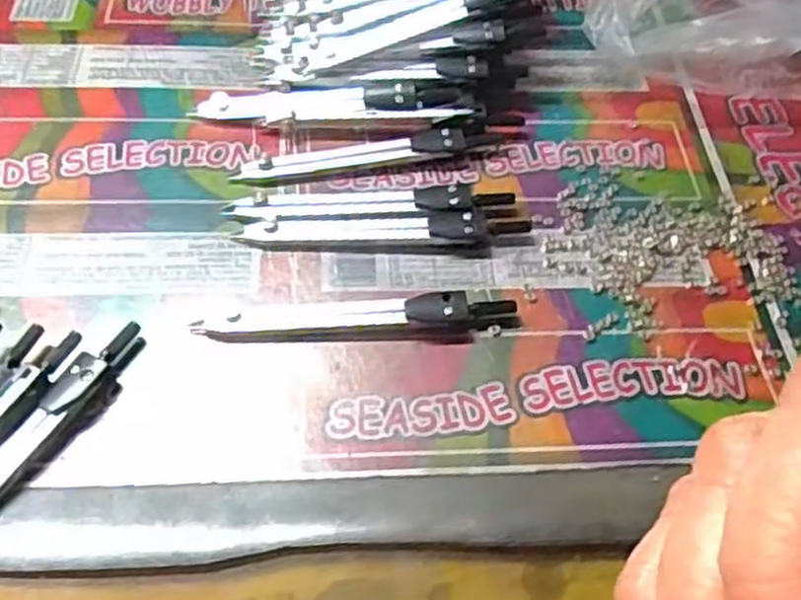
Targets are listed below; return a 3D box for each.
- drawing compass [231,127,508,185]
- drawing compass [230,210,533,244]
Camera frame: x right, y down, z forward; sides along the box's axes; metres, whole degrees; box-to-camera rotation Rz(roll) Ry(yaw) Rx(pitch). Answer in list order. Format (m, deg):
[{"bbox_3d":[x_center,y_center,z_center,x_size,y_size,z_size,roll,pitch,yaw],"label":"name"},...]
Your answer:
[{"bbox_3d":[-0.011,-0.064,0.330,0.117,0.009,0.013,-8,57,-9],"label":"drawing compass"},{"bbox_3d":[-0.006,-0.027,0.306,0.113,0.009,0.012,-1,57,-4],"label":"drawing compass"}]

